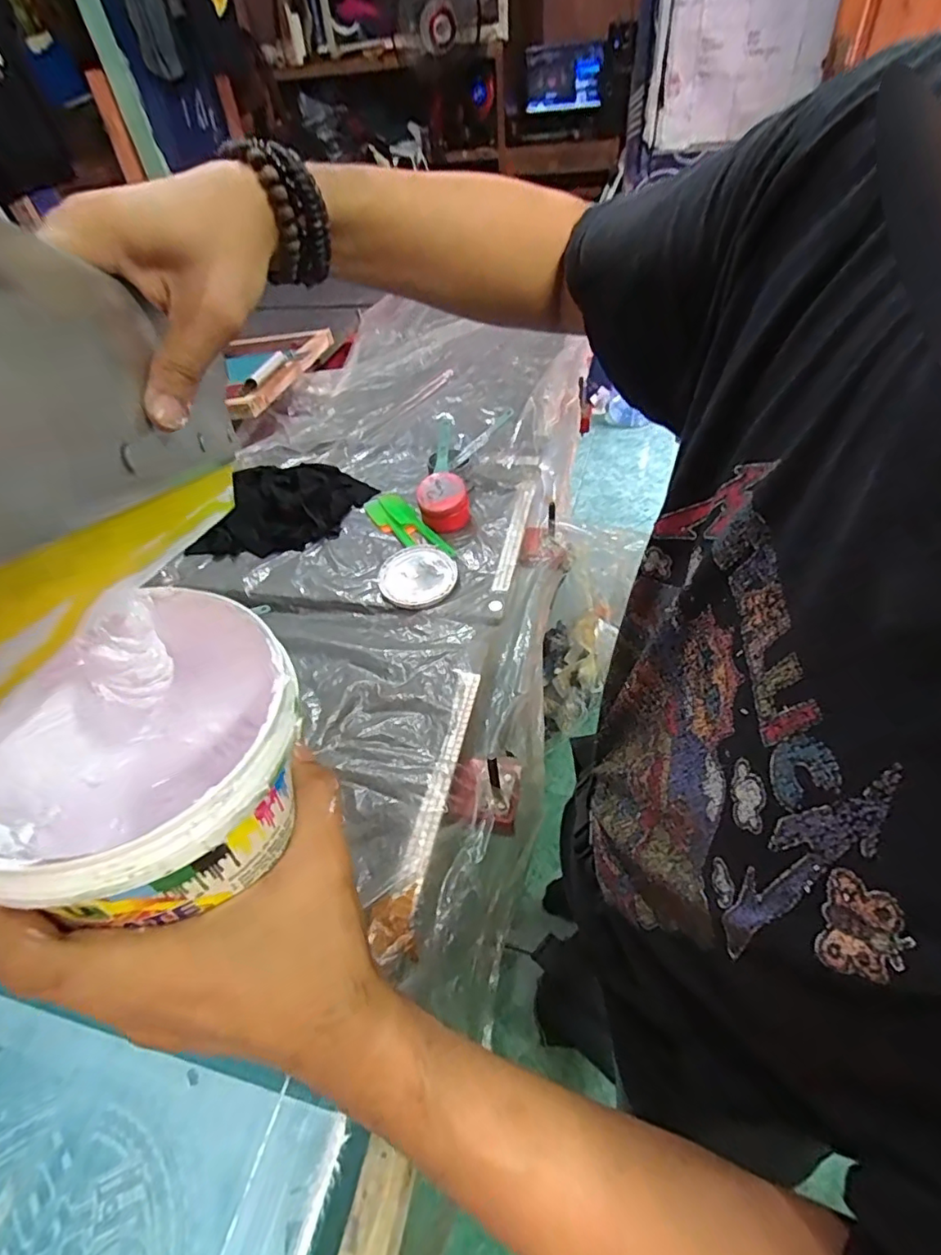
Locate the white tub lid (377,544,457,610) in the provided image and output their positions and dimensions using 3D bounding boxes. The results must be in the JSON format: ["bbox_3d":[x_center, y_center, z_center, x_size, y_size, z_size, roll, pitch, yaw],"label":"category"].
[{"bbox_3d":[-0.088,-0.090,0.938,0.128,0.021,0.132,-4,45,4],"label":"white tub lid"}]

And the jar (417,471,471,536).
[{"bbox_3d":[-0.048,-0.230,1.020,0.088,0.078,0.087,-4,45,4],"label":"jar"}]

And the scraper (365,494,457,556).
[{"bbox_3d":[-0.123,-0.190,1.038,0.074,0.015,0.257,-25,48,-17],"label":"scraper"}]

